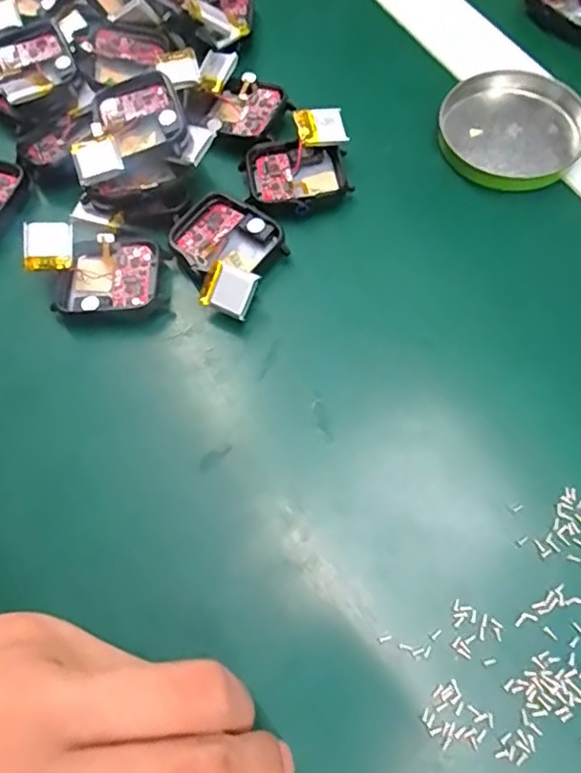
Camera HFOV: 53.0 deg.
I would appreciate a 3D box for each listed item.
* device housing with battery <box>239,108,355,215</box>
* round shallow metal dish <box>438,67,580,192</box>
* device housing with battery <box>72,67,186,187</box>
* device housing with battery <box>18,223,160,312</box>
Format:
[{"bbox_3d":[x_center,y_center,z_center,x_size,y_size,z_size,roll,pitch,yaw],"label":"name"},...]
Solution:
[{"bbox_3d":[0.005,-0.099,0.262,0.048,0.020,0.042,-16,66,-4],"label":"device housing with battery"},{"bbox_3d":[0.104,-0.121,0.271,0.063,0.017,0.055,40,73,18],"label":"round shallow metal dish"},{"bbox_3d":[-0.073,-0.114,0.251,0.054,0.008,0.044,-30,69,-11],"label":"device housing with battery"},{"bbox_3d":[-0.083,-0.048,0.245,0.054,0.022,0.036,7,66,6],"label":"device housing with battery"}]

